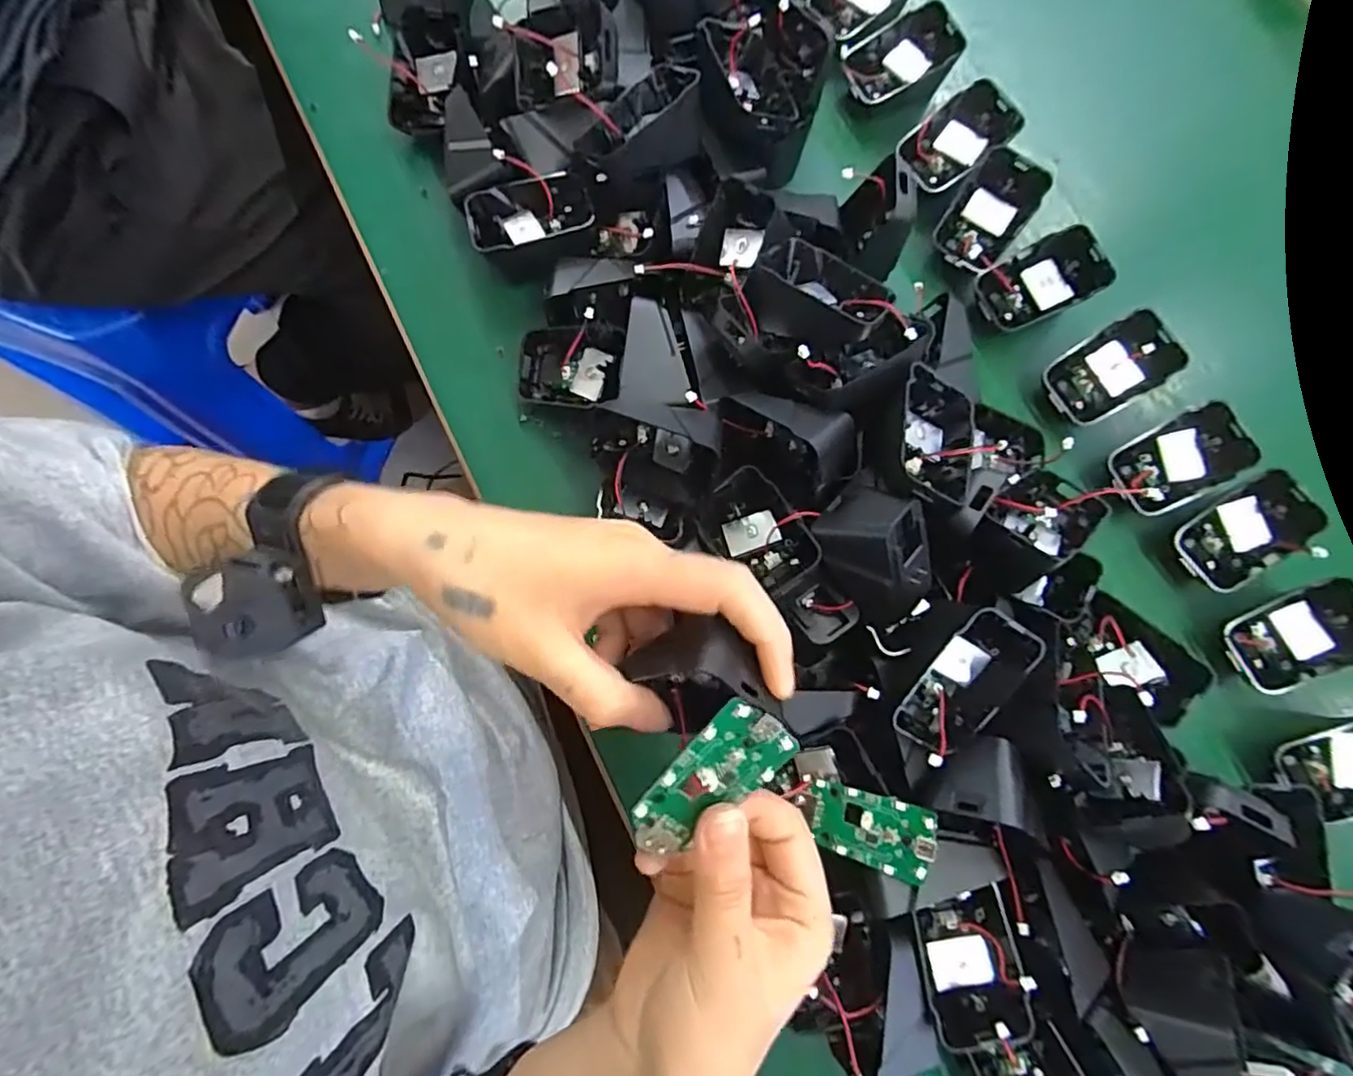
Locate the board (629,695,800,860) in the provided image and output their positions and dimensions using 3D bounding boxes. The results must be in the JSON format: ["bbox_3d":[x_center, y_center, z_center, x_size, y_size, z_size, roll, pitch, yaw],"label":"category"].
[{"bbox_3d":[0.012,0.086,0.215,0.031,0.004,0.062,39,97,-14],"label":"board"}]

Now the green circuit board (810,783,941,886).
[{"bbox_3d":[0.091,0.137,0.290,0.056,0.004,0.032,6,74,28],"label":"green circuit board"}]

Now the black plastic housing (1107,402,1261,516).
[{"bbox_3d":[0.289,-0.045,0.354,0.065,0.026,0.044,-29,80,-6],"label":"black plastic housing"}]

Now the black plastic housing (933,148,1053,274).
[{"bbox_3d":[0.193,-0.202,0.382,0.043,0.025,0.069,36,105,3],"label":"black plastic housing"}]

